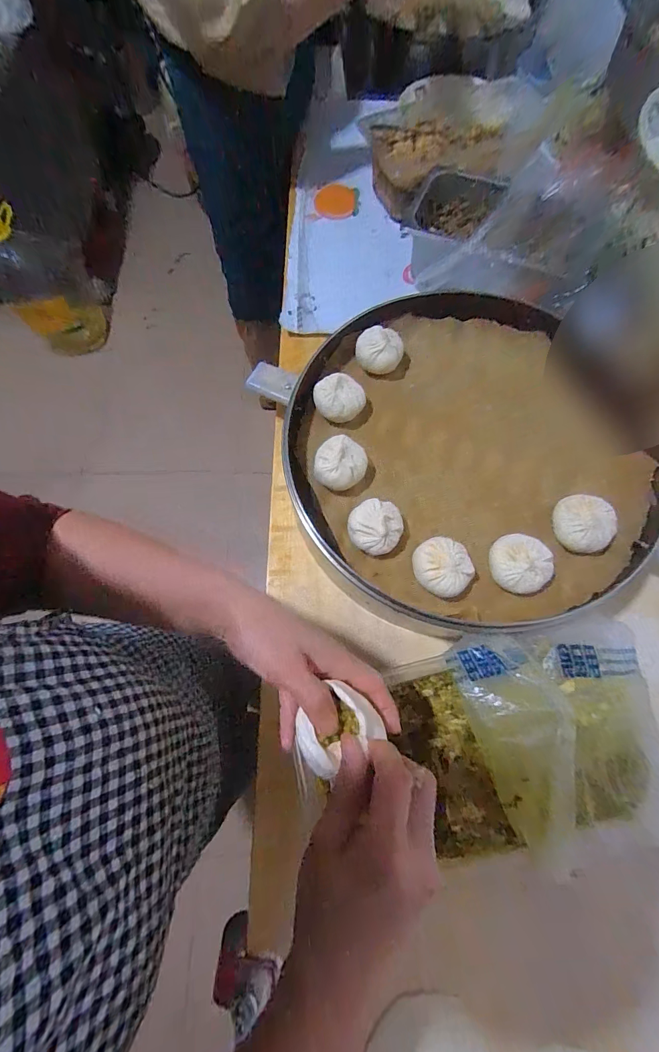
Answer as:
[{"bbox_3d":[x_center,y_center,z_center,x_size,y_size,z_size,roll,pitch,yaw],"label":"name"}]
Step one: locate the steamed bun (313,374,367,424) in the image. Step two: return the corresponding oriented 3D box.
[{"bbox_3d":[0.012,-0.158,0.474,0.062,0.042,0.056,-14,72,-4],"label":"steamed bun"}]

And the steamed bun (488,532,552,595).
[{"bbox_3d":[0.204,0.041,0.408,0.058,0.037,0.062,0,72,0],"label":"steamed bun"}]

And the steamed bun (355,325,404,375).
[{"bbox_3d":[0.066,-0.231,0.498,0.062,0.041,0.055,13,72,4],"label":"steamed bun"}]

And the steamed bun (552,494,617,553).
[{"bbox_3d":[0.280,-0.005,0.417,0.055,0.034,0.060,15,72,5],"label":"steamed bun"}]

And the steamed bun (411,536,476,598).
[{"bbox_3d":[0.122,0.045,0.411,0.058,0.036,0.061,0,72,0],"label":"steamed bun"}]

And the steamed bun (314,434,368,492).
[{"bbox_3d":[0.013,-0.073,0.449,0.057,0.042,0.059,0,72,0],"label":"steamed bun"}]

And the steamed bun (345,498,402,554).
[{"bbox_3d":[0.052,0.001,0.423,0.056,0.045,0.060,0,72,0],"label":"steamed bun"}]

